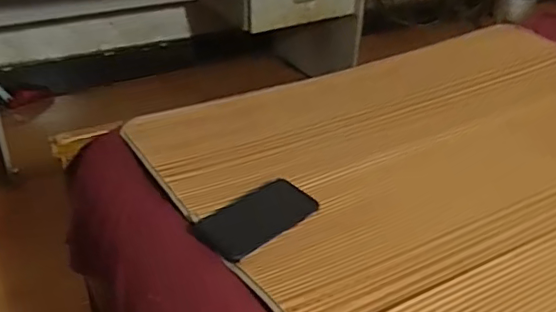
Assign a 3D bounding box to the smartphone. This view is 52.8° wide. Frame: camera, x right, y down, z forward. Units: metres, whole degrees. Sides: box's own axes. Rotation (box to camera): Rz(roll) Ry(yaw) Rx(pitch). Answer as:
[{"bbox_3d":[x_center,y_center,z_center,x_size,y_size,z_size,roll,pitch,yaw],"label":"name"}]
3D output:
[{"bbox_3d":[-0.029,0.080,0.736,0.153,0.013,0.091,-32,46,-33],"label":"smartphone"}]

